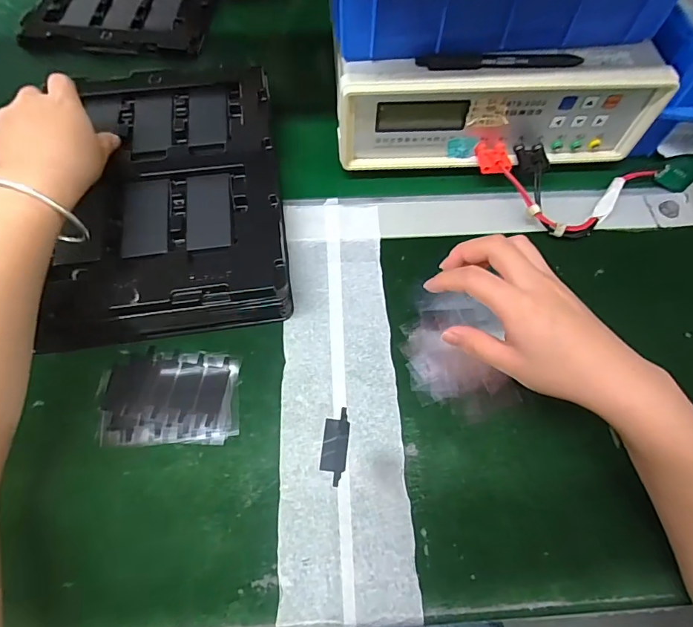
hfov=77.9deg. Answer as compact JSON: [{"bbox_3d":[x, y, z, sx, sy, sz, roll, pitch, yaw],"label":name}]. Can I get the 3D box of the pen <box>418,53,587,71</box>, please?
[{"bbox_3d":[0.128,-0.210,0.361,0.134,0.018,0.012,0,64,-2],"label":"pen"}]

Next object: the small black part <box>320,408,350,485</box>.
[{"bbox_3d":[-0.008,0.098,0.320,0.019,0.004,0.054,6,64,1],"label":"small black part"}]

